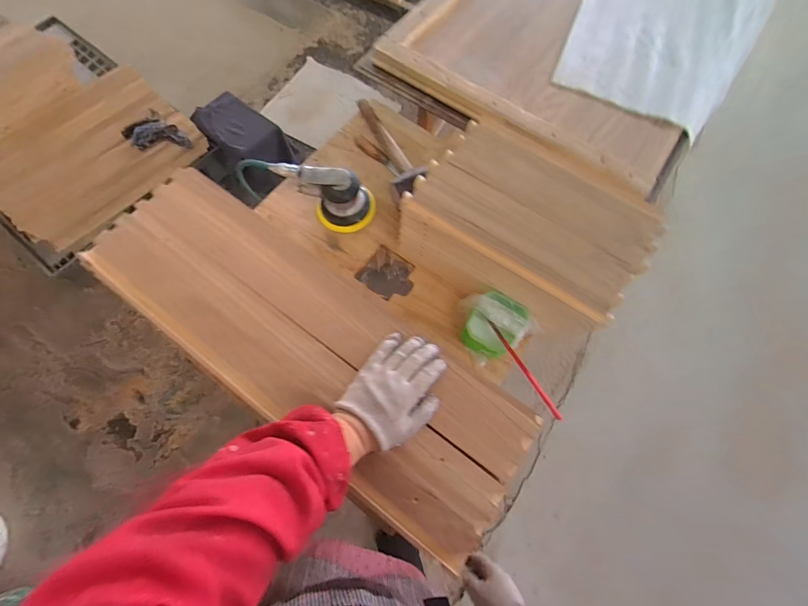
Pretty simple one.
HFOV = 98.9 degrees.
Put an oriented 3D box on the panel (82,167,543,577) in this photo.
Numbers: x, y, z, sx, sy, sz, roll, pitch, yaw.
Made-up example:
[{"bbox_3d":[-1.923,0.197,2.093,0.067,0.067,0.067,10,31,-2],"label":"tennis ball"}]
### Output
[{"bbox_3d":[-0.139,0.044,0.486,0.658,0.018,0.221,36,74,10],"label":"panel"}]

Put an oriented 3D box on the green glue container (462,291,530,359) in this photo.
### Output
[{"bbox_3d":[0.149,0.036,0.581,0.089,0.077,0.093,1,71,-2],"label":"green glue container"}]

